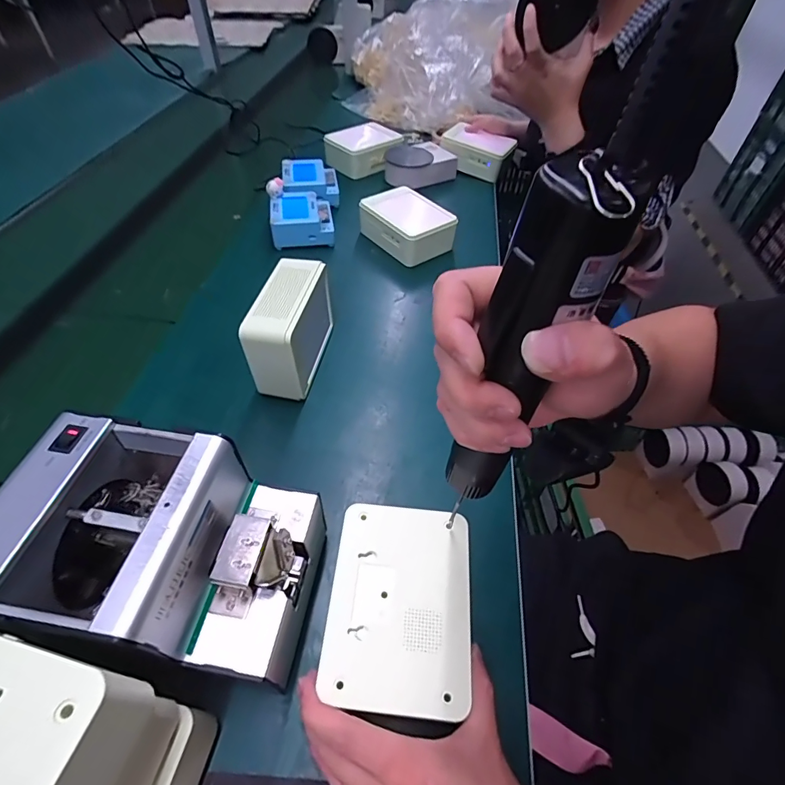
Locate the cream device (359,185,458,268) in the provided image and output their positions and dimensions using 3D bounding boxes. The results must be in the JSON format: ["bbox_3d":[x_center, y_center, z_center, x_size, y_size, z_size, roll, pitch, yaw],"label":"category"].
[{"bbox_3d":[0.026,-0.275,0.707,0.103,0.072,0.133,-30,57,-23],"label":"cream device"}]

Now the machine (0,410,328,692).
[{"bbox_3d":[-0.151,0.117,0.306,0.177,0.147,0.124,9,50,4],"label":"machine"}]

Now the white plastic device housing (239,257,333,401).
[{"bbox_3d":[-0.117,-0.071,0.499,0.062,0.112,0.140,9,50,6],"label":"white plastic device housing"}]

